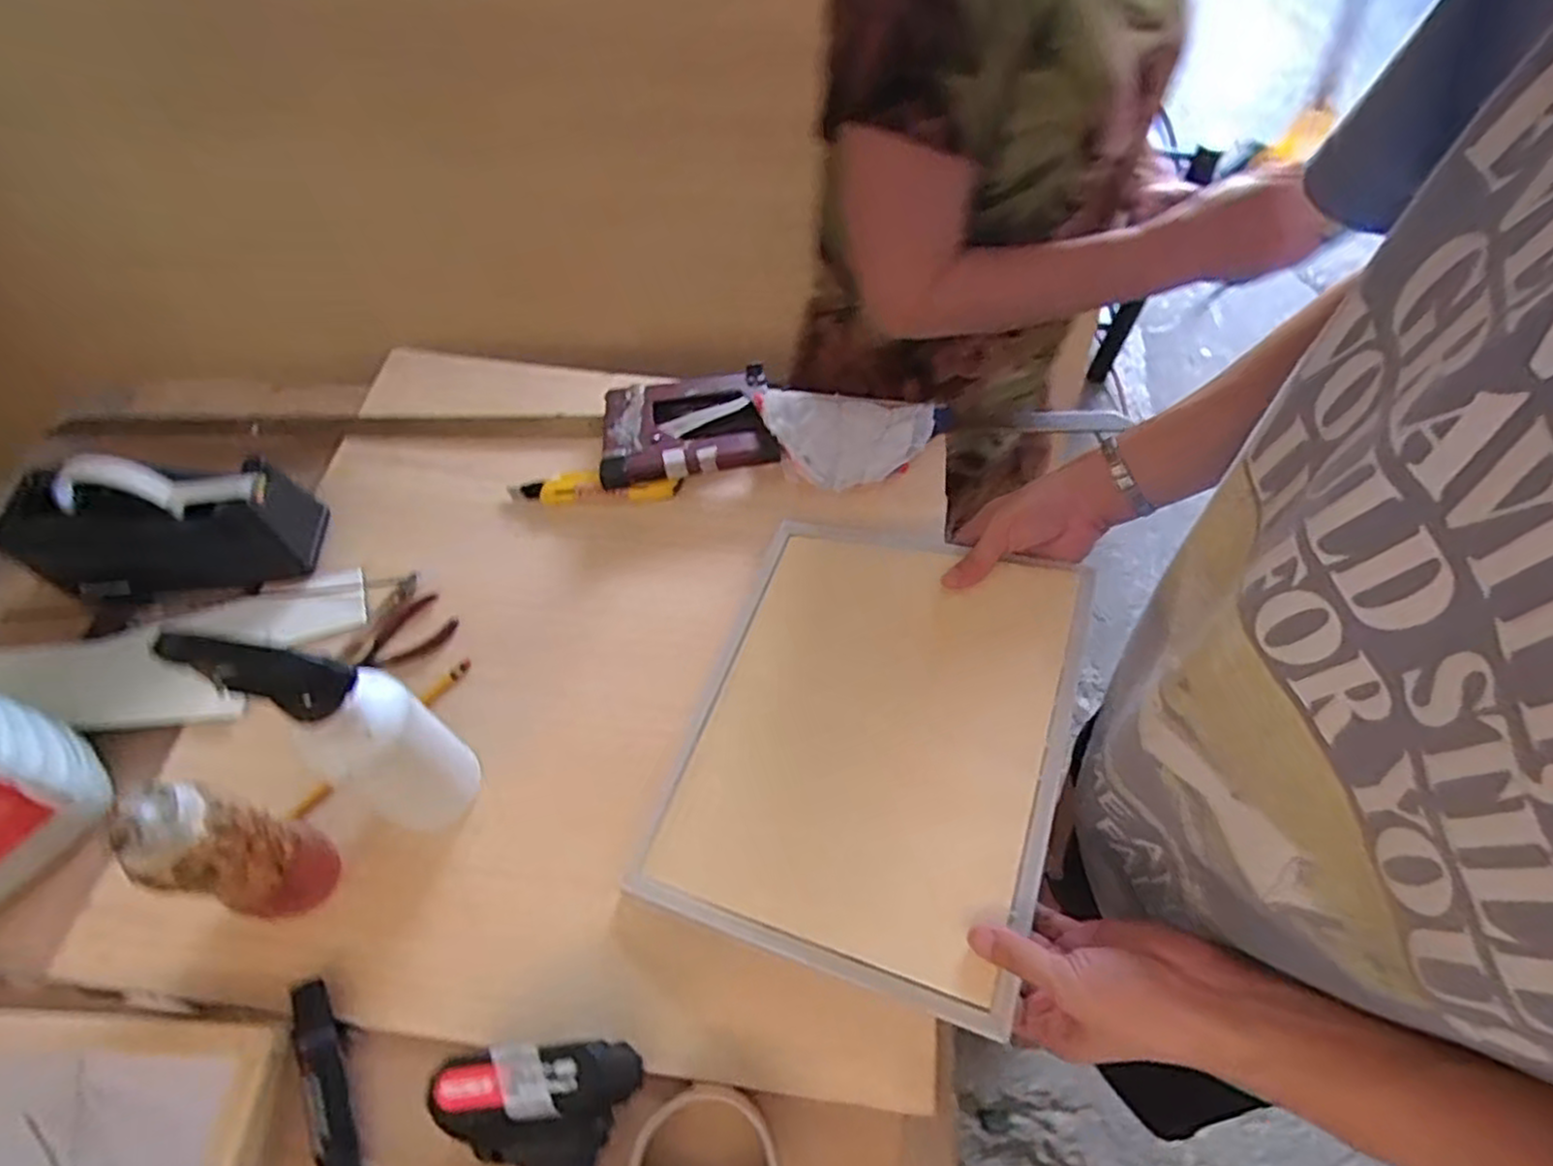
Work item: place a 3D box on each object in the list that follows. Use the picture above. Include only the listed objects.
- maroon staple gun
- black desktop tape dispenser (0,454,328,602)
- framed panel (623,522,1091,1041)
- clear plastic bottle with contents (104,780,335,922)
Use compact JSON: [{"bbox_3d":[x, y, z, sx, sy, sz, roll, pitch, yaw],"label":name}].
[{"bbox_3d":[-0.081,-0.149,0.713,0.173,0.041,0.125,-8,60,-6],"label":"maroon staple gun"},{"bbox_3d":[-0.501,-0.048,0.609,0.213,0.110,0.077,-3,60,-3],"label":"black desktop tape dispenser"},{"bbox_3d":[0.068,0.101,0.544,0.254,0.026,0.325,12,60,21],"label":"framed panel"},{"bbox_3d":[-0.331,0.167,0.459,0.054,0.166,0.059,0,60,-1],"label":"clear plastic bottle with contents"}]

